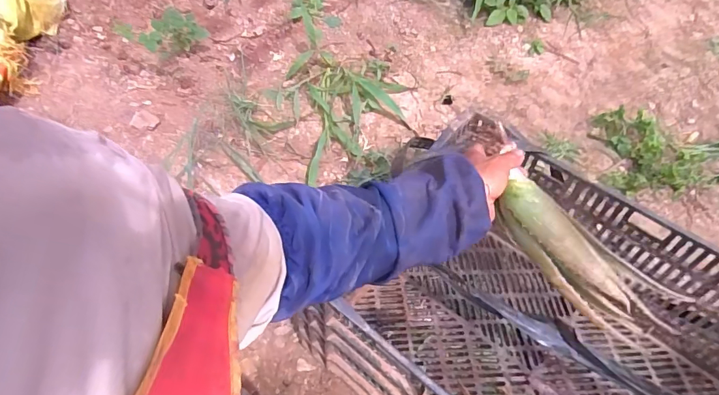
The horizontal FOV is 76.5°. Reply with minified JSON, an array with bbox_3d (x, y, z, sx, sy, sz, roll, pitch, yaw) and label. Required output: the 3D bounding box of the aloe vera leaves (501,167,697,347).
[{"bbox_3d":[0.252,0.077,0.519,0.259,0.061,0.064,42,52,-14],"label":"aloe vera leaves"}]

